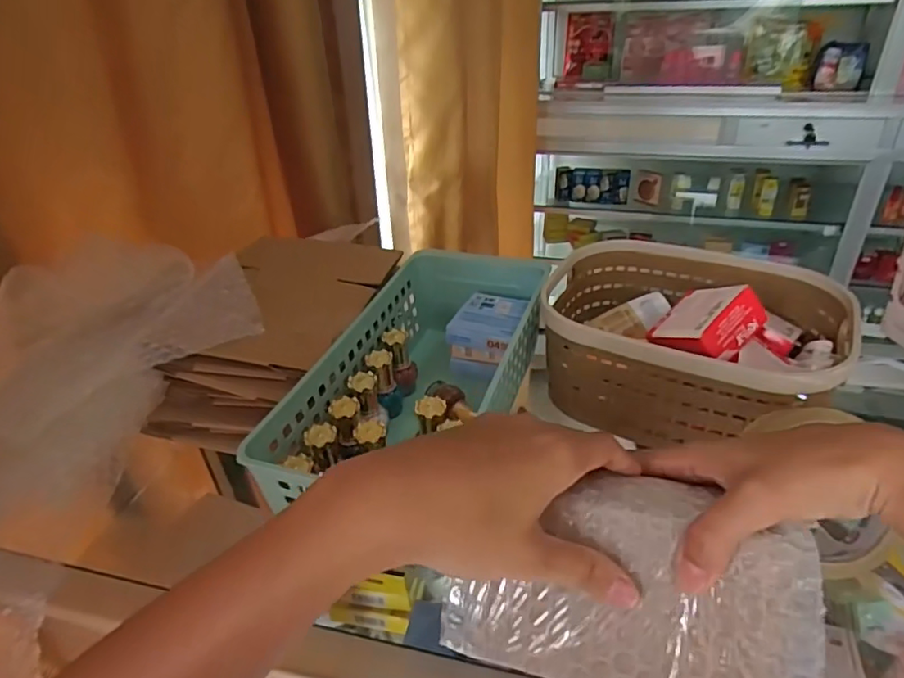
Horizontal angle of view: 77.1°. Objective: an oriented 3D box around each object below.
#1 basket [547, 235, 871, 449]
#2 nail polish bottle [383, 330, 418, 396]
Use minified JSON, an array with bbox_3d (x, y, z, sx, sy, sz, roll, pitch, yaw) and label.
[{"bbox_3d":[0.187,-0.004,0.459,0.194,0.098,0.167,9,35,19],"label":"basket"},{"bbox_3d":[-0.044,0.021,0.501,0.025,0.057,0.028,-9,34,-7],"label":"nail polish bottle"}]

